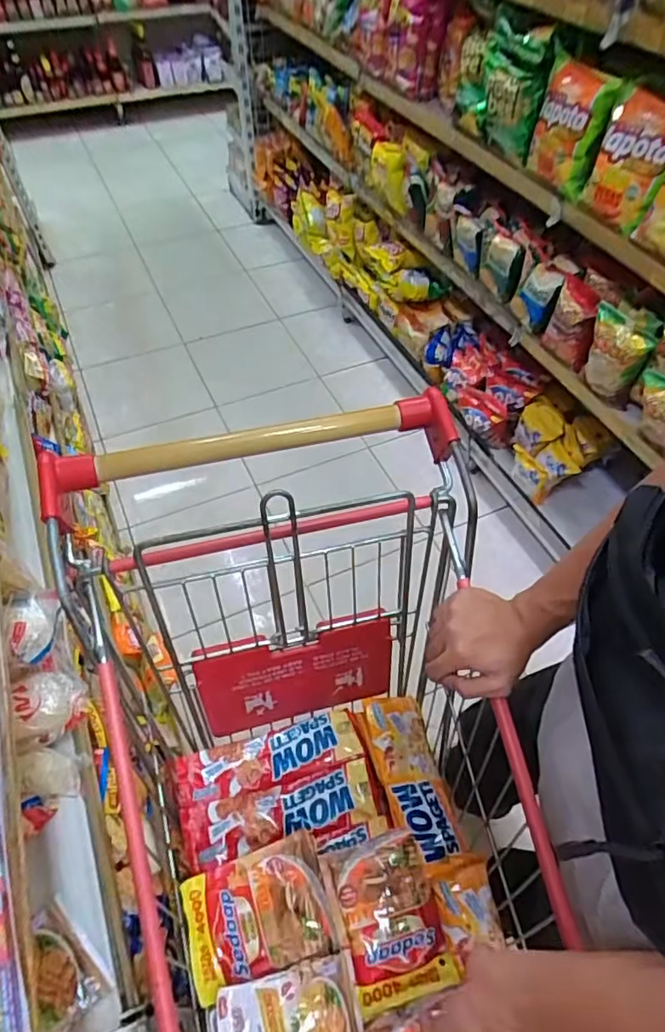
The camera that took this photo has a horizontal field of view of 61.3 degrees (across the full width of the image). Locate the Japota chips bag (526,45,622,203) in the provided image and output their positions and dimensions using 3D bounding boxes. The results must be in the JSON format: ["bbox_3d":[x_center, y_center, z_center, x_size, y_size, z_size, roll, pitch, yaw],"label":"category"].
[{"bbox_3d":[0.468,-0.776,1.115,0.060,0.194,0.158,-19,55,-15],"label":"Japota chips bag"}]

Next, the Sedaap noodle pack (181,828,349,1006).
[{"bbox_3d":[-0.075,0.412,0.584,0.146,0.019,0.107,-16,55,-13],"label":"Sedaap noodle pack"}]

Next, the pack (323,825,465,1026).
[{"bbox_3d":[0.059,0.422,0.596,0.106,0.023,0.145,-14,54,-12],"label":"pack"}]

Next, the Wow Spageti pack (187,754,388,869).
[{"bbox_3d":[-0.063,0.382,0.726,0.245,0.017,0.075,-12,54,-10],"label":"Wow Spageti pack"}]

